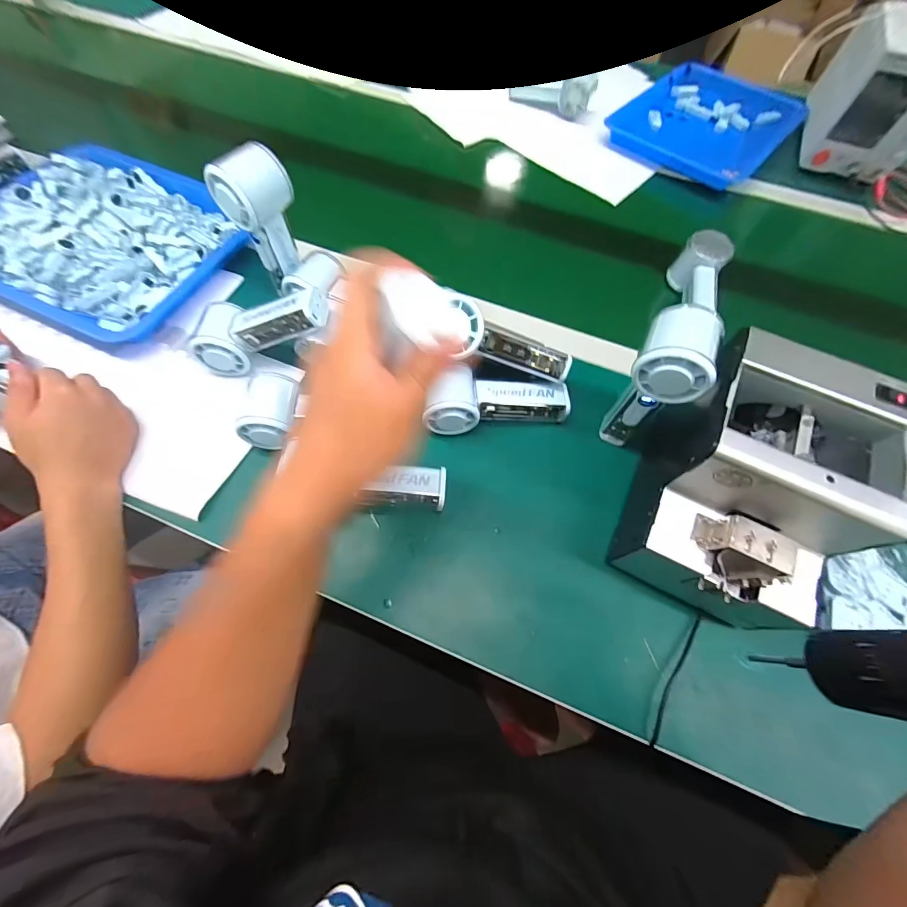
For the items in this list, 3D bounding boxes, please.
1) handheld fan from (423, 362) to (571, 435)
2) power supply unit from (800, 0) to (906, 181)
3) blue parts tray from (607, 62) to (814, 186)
[{"bbox_3d":[0.046,-0.059,0.406,0.153,0.049,0.058,-6,65,-5],"label":"handheld fan"},{"bbox_3d":[0.647,-0.564,0.593,0.110,0.138,0.229,19,65,6],"label":"power supply unit"},{"bbox_3d":[0.446,-0.583,0.685,0.252,0.033,0.337,42,70,16],"label":"blue parts tray"}]

